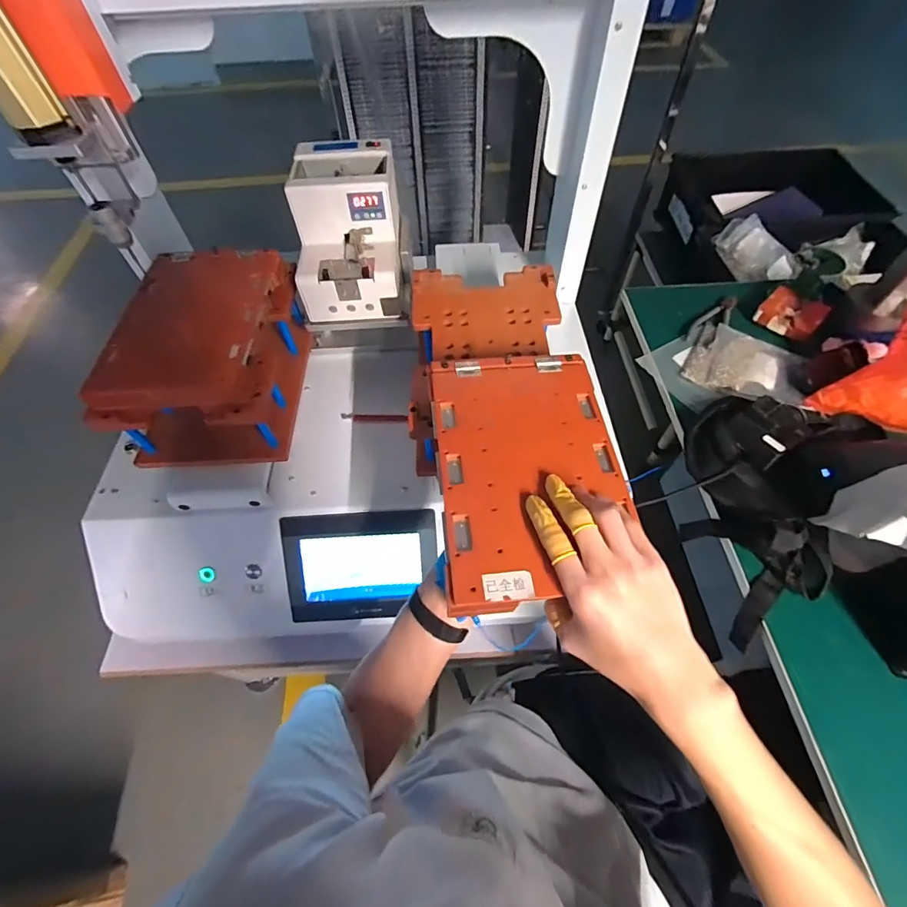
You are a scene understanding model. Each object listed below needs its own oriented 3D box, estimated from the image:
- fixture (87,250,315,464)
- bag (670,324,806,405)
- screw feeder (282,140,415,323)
[{"bbox_3d":[-0.313,-0.128,0.584,0.183,0.141,0.263,0,58,1],"label":"fixture"},{"bbox_3d":[0.431,-0.135,0.655,0.170,0.015,0.124,20,60,14],"label":"bag"},{"bbox_3d":[-0.137,-0.302,0.605,0.141,0.145,0.187,-3,58,-1],"label":"screw feeder"}]

